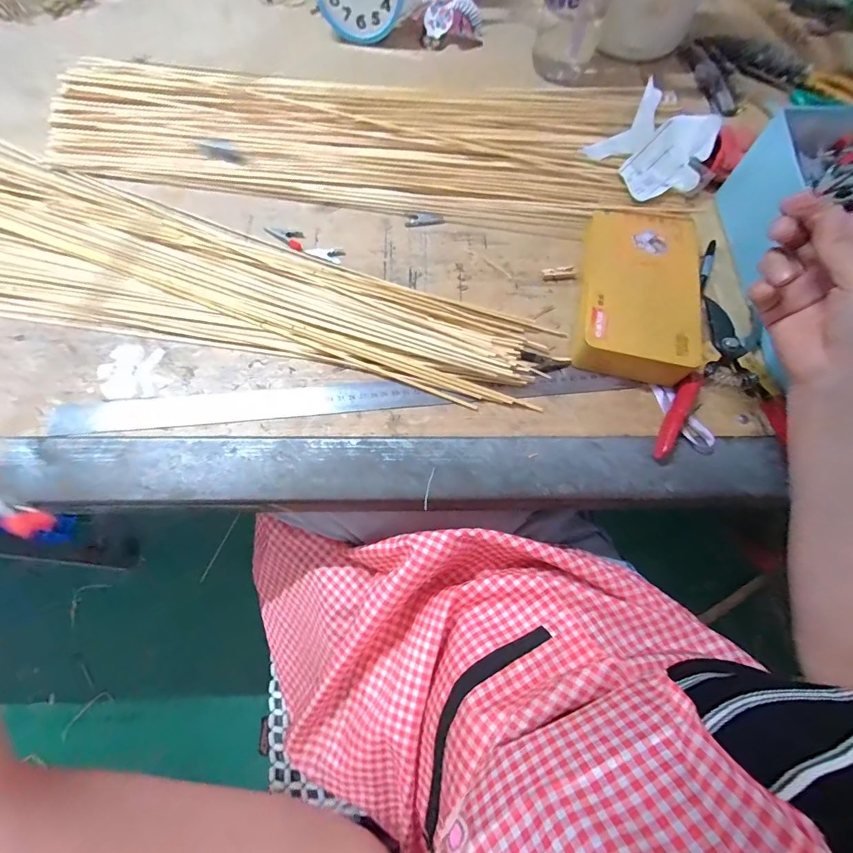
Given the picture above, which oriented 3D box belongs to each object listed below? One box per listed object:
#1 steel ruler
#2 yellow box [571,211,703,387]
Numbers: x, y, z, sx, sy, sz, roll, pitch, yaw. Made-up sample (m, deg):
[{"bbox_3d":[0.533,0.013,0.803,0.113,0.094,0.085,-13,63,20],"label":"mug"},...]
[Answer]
[{"bbox_3d":[-0.068,-0.028,0.388,0.507,0.006,0.033,-5,67,-4],"label":"steel ruler"},{"bbox_3d":[0.209,-0.134,0.417,0.111,0.039,0.180,13,69,3],"label":"yellow box"}]

